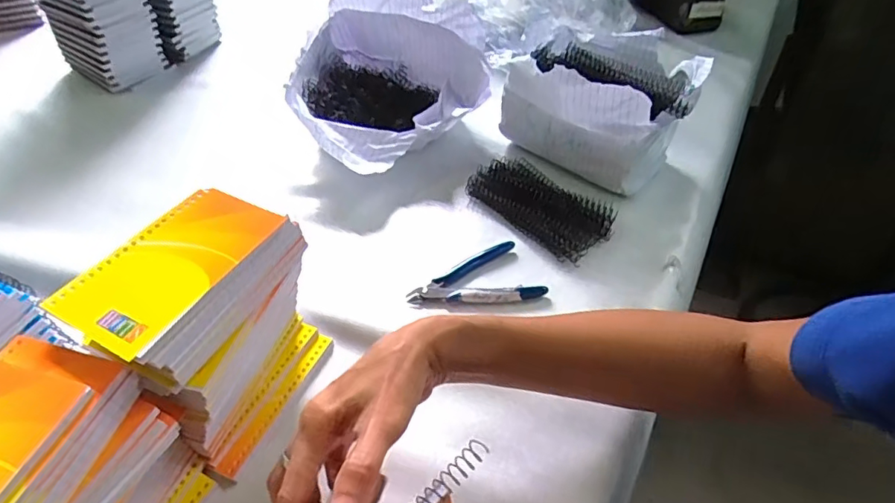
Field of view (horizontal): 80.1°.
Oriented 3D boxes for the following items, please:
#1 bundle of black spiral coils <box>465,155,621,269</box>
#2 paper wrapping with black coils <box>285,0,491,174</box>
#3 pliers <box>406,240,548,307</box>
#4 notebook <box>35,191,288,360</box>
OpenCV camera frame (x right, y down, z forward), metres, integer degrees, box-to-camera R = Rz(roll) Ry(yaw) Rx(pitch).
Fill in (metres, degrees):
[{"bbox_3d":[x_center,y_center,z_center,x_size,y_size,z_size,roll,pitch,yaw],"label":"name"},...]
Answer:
[{"bbox_3d":[0.097,-0.053,0.565,0.079,0.026,0.153,-33,54,-27],"label":"bundle of black spiral coils"},{"bbox_3d":[-0.074,-0.213,0.652,0.231,0.134,0.259,-12,47,-11],"label":"paper wrapping with black coils"},{"bbox_3d":[0.024,0.032,0.496,0.117,0.011,0.070,-18,48,-16],"label":"pliers"},{"bbox_3d":[-0.175,0.007,0.344,0.079,0.009,0.128,21,50,20],"label":"notebook"}]

